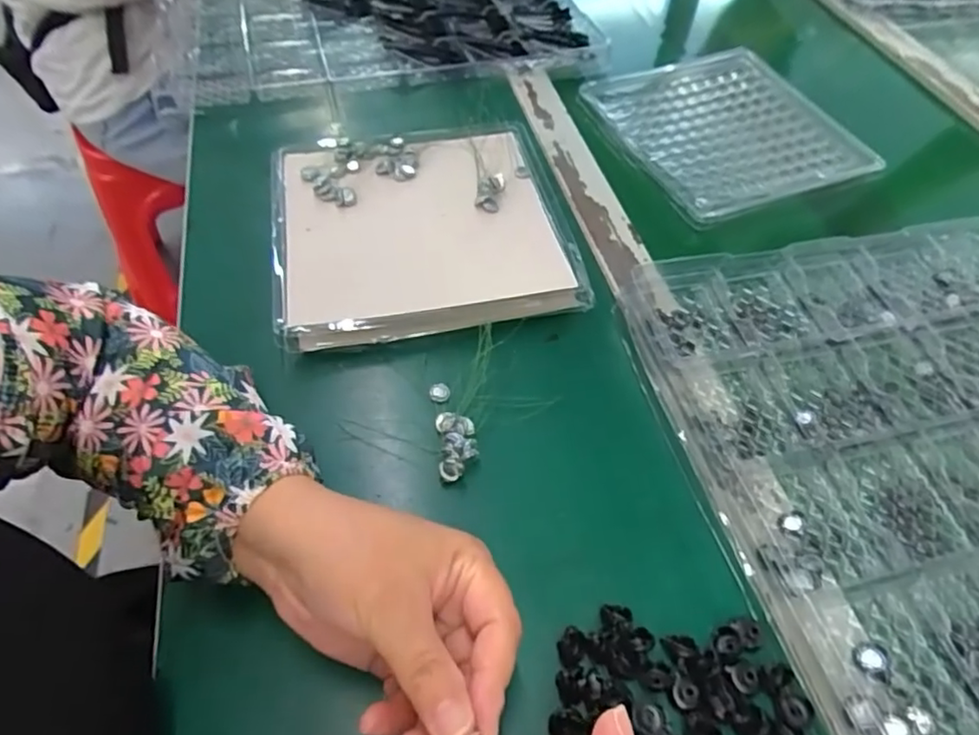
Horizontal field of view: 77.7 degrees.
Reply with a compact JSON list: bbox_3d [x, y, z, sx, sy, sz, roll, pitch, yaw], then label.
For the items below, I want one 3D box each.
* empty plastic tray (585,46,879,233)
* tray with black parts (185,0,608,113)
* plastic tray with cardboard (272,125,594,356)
[{"bbox_3d":[0.224,-0.233,0.586,0.215,0.016,0.222,-17,55,-15],"label":"empty plastic tray"},{"bbox_3d":[-0.115,-0.396,0.678,0.410,0.033,0.321,-14,54,-13],"label":"tray with black parts"},{"bbox_3d":[-0.051,-0.107,0.451,0.206,0.025,0.211,-9,53,-9],"label":"plastic tray with cardboard"}]

